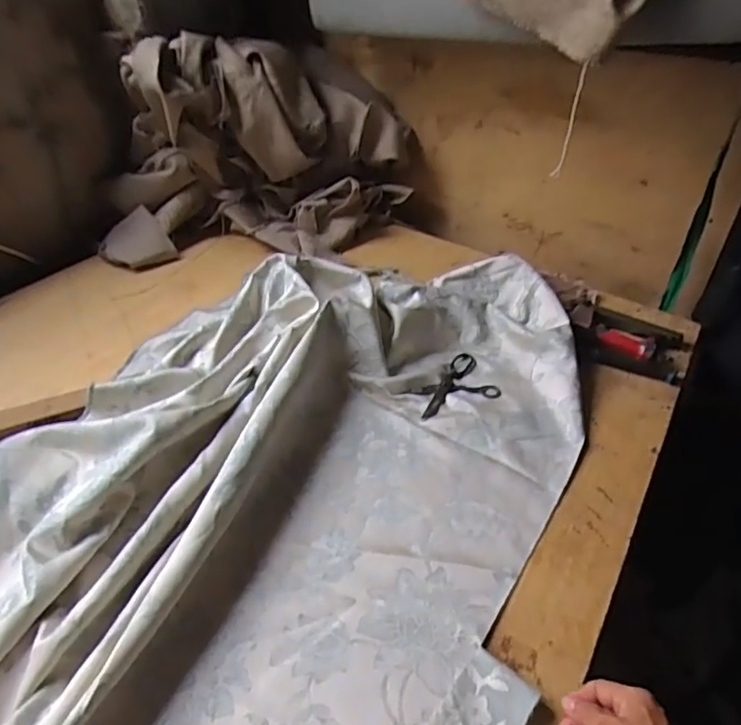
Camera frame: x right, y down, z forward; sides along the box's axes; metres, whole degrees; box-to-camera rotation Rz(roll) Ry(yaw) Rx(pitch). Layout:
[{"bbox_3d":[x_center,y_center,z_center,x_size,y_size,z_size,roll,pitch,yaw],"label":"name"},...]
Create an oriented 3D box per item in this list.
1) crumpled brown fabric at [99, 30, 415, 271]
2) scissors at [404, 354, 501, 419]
[{"bbox_3d":[-0.237,-0.476,1.299,0.715,0.393,0.415,-21,45,-25],"label":"crumpled brown fabric"},{"bbox_3d":[0.139,0.035,1.012,0.160,0.014,0.118,-13,43,-20],"label":"scissors"}]

